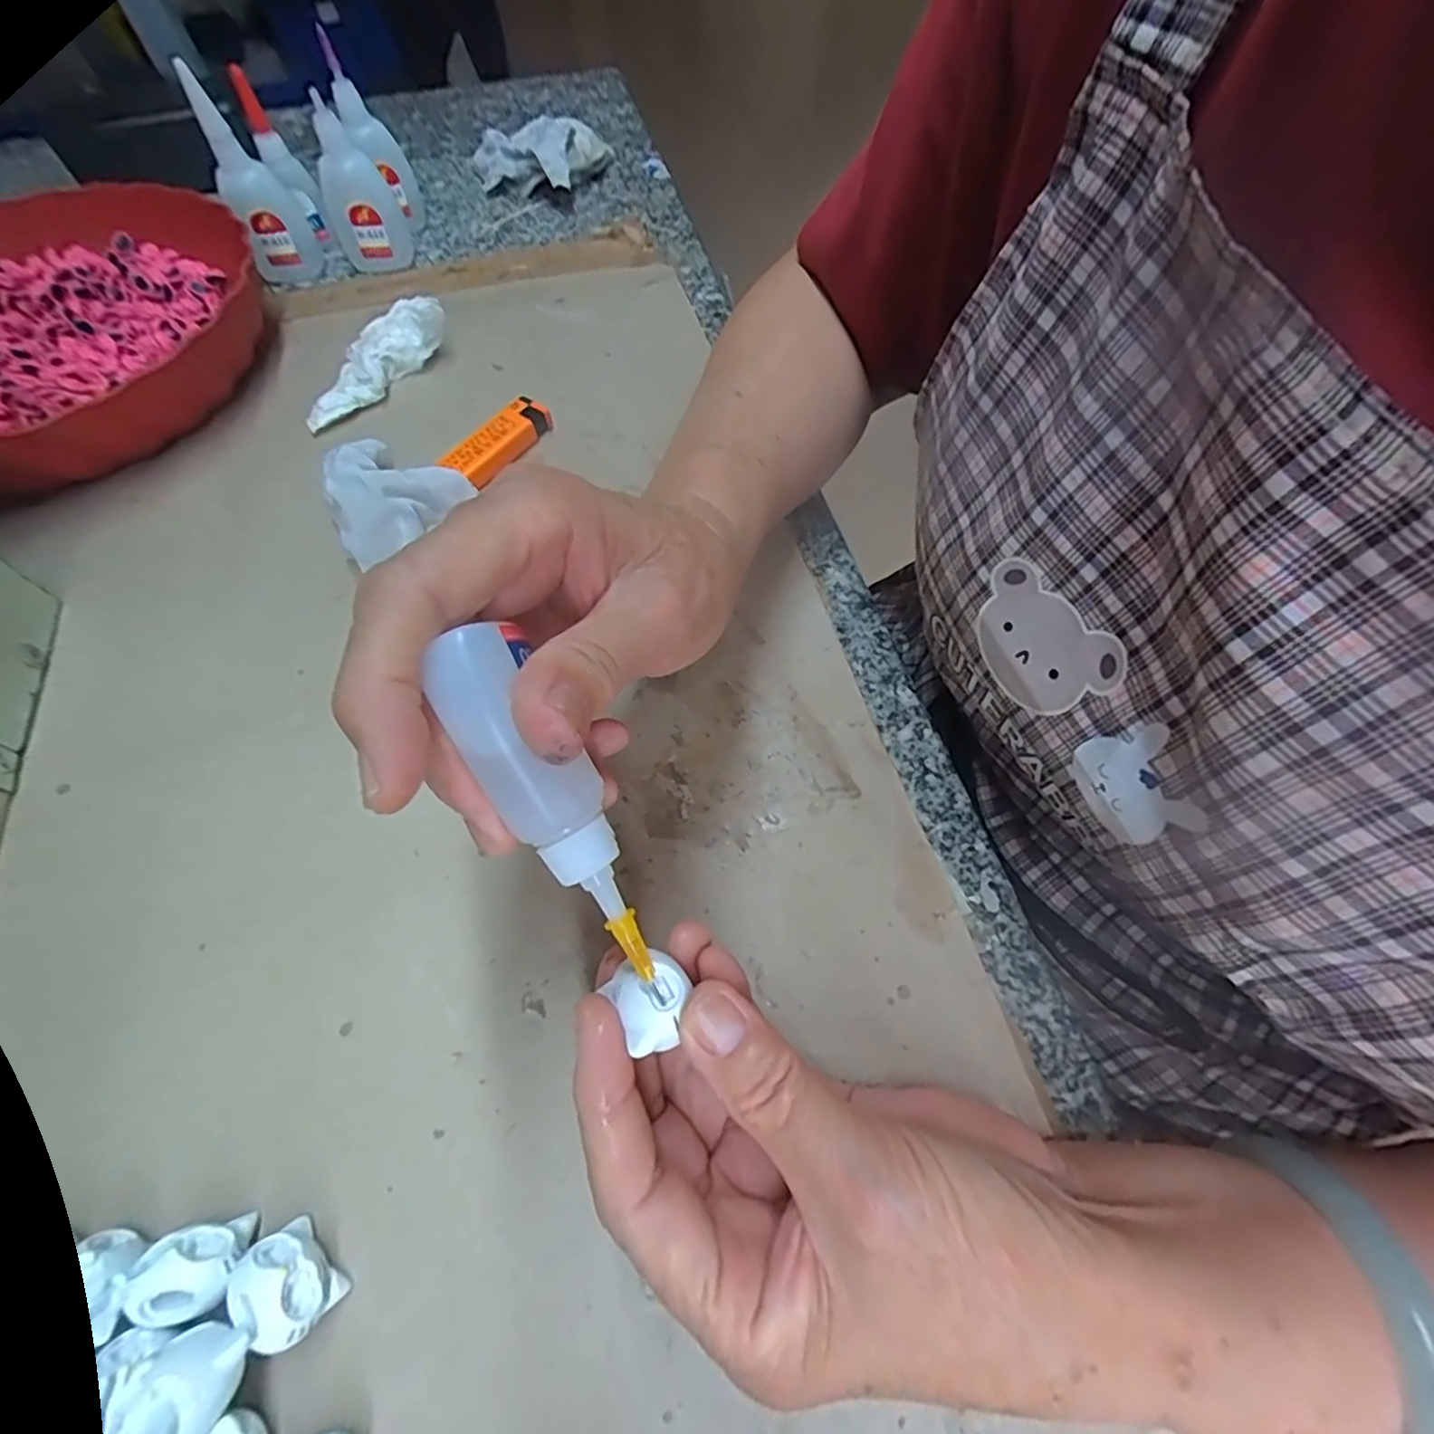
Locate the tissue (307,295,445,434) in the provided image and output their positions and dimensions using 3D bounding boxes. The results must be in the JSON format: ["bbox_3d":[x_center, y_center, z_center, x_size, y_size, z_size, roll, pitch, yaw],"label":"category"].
[{"bbox_3d":[-0.192,-0.196,0.354,0.028,0.025,0.095,34,79,18],"label":"tissue"}]

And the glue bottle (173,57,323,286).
[{"bbox_3d":[-0.289,-0.333,0.397,0.039,0.091,0.042,-25,64,-13],"label":"glue bottle"}]

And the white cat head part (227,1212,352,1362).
[{"bbox_3d":[-0.115,0.152,0.169,0.025,0.018,0.020,31,65,16],"label":"white cat head part"}]

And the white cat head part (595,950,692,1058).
[{"bbox_3d":[-0.017,0.071,0.162,0.019,0.014,0.022,-32,65,-17],"label":"white cat head part"}]

